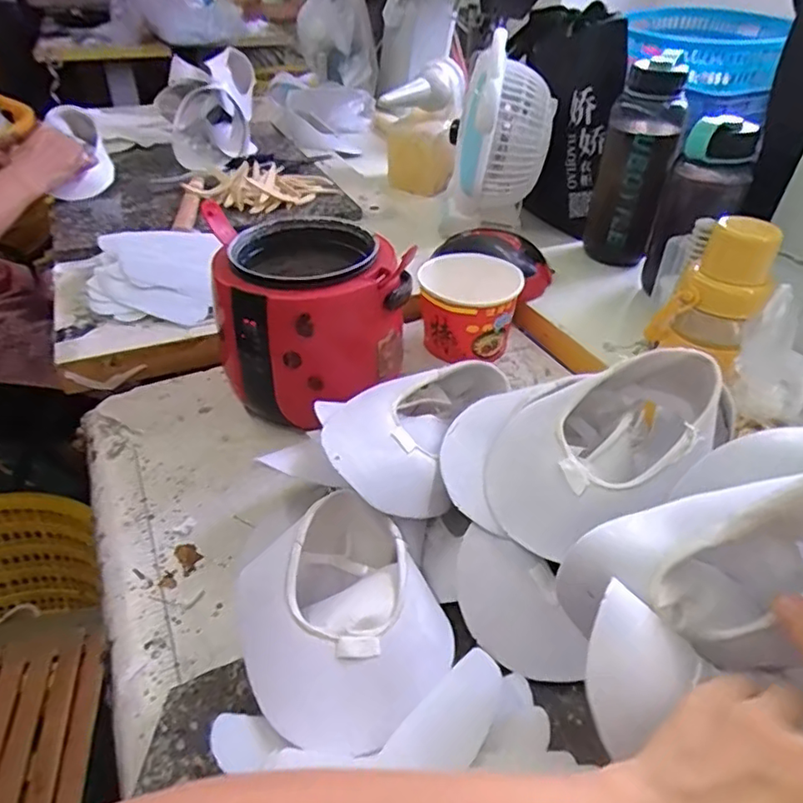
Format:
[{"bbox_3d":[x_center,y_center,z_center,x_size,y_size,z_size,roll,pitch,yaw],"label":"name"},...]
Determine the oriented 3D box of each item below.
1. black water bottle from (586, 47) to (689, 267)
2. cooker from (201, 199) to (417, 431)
[{"bbox_3d":[0.317,-0.317,0.834,0.095,0.247,0.082,12,40,17],"label":"black water bottle"},{"bbox_3d":[-0.094,-0.094,0.629,0.181,0.153,0.187,-14,39,-16],"label":"cooker"}]

